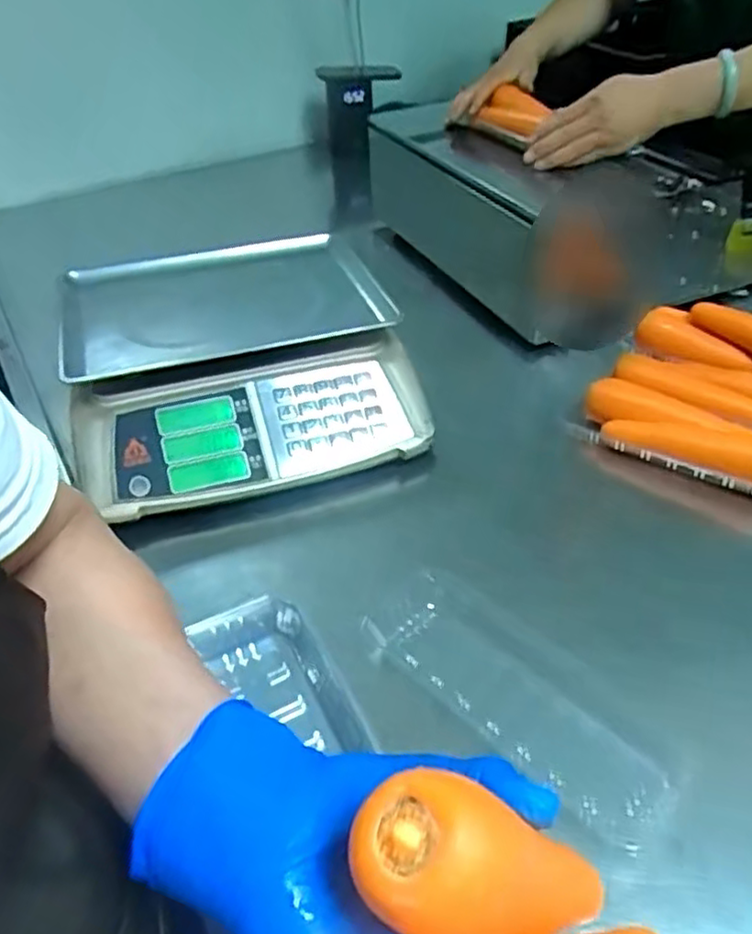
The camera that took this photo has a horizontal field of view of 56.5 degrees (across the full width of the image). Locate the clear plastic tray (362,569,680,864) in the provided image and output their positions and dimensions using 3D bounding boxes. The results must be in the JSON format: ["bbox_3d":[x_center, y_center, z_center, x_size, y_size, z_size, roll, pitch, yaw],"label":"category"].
[{"bbox_3d":[0.102,0.162,0.505,0.228,0.016,0.089,31,51,34],"label":"clear plastic tray"}]

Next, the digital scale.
[{"bbox_3d":[-0.150,-0.112,0.755,0.334,0.136,0.325,-14,42,-13],"label":"digital scale"}]

